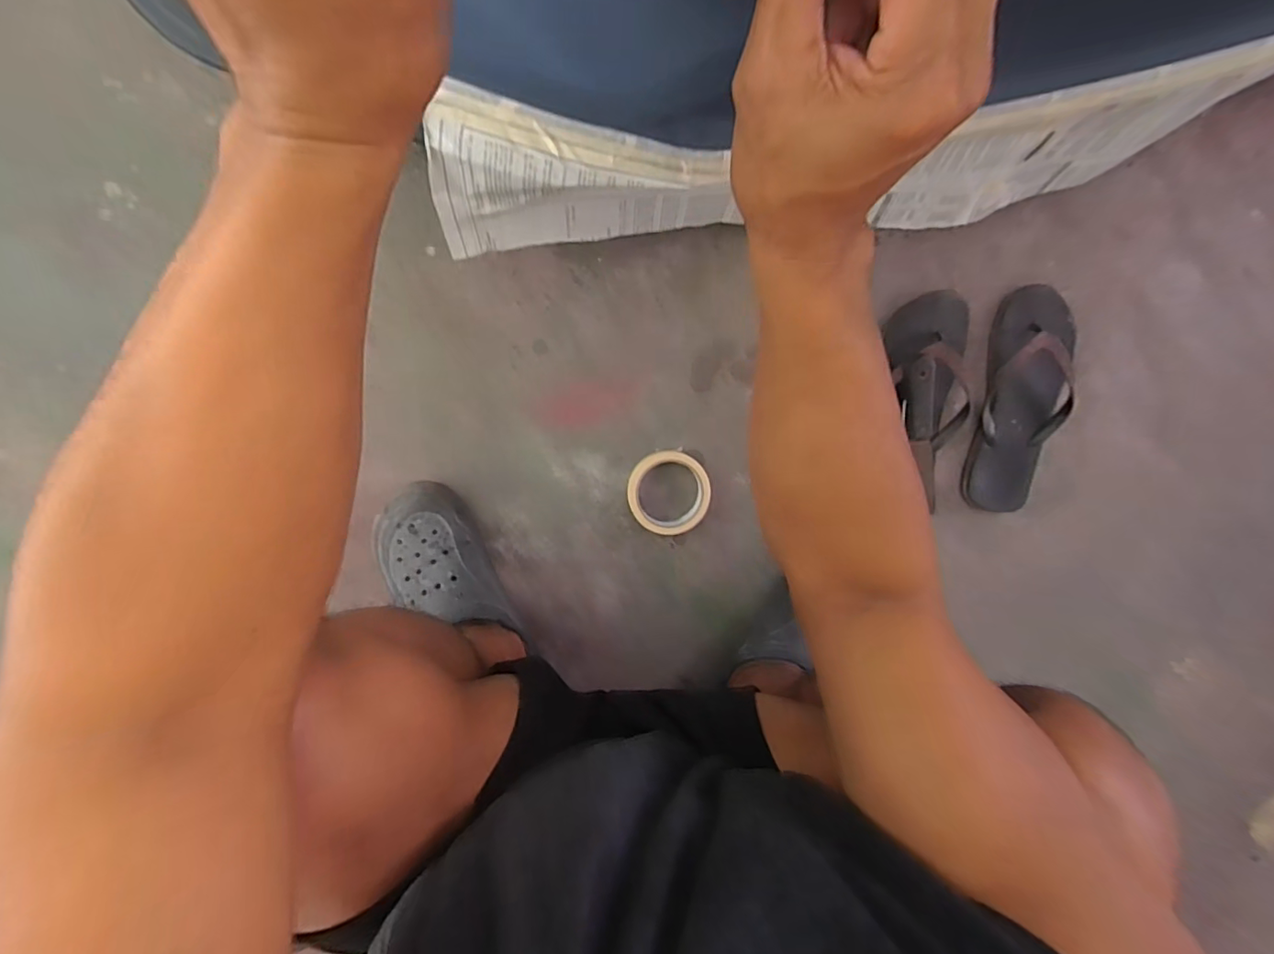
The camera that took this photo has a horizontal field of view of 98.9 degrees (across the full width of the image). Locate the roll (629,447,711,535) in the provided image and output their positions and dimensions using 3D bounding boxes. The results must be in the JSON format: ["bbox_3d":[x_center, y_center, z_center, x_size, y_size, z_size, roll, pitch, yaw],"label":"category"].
[{"bbox_3d":[0.038,0.020,0.653,0.096,0.024,0.101,-1,98,-5],"label":"roll"}]

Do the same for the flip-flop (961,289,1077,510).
[{"bbox_3d":[0.478,-0.090,0.675,0.108,0.058,0.273,9,97,-7],"label":"flip-flop"}]

